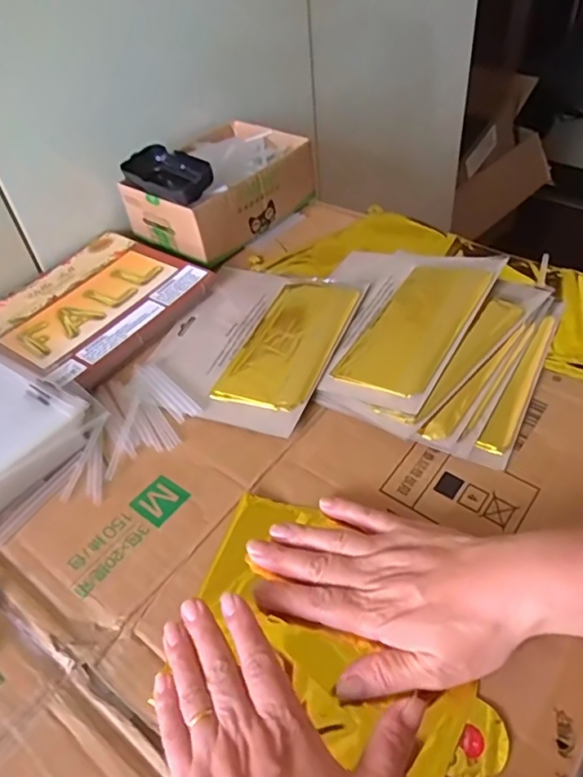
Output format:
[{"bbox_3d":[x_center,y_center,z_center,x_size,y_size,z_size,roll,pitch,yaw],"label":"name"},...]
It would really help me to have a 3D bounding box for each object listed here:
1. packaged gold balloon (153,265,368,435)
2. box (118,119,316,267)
[{"bbox_3d":[-0.035,-0.048,0.518,0.156,0.016,0.188,14,51,20],"label":"packaged gold balloon"},{"bbox_3d":[-0.078,-0.227,0.648,0.133,0.085,0.184,29,57,30],"label":"box"}]

